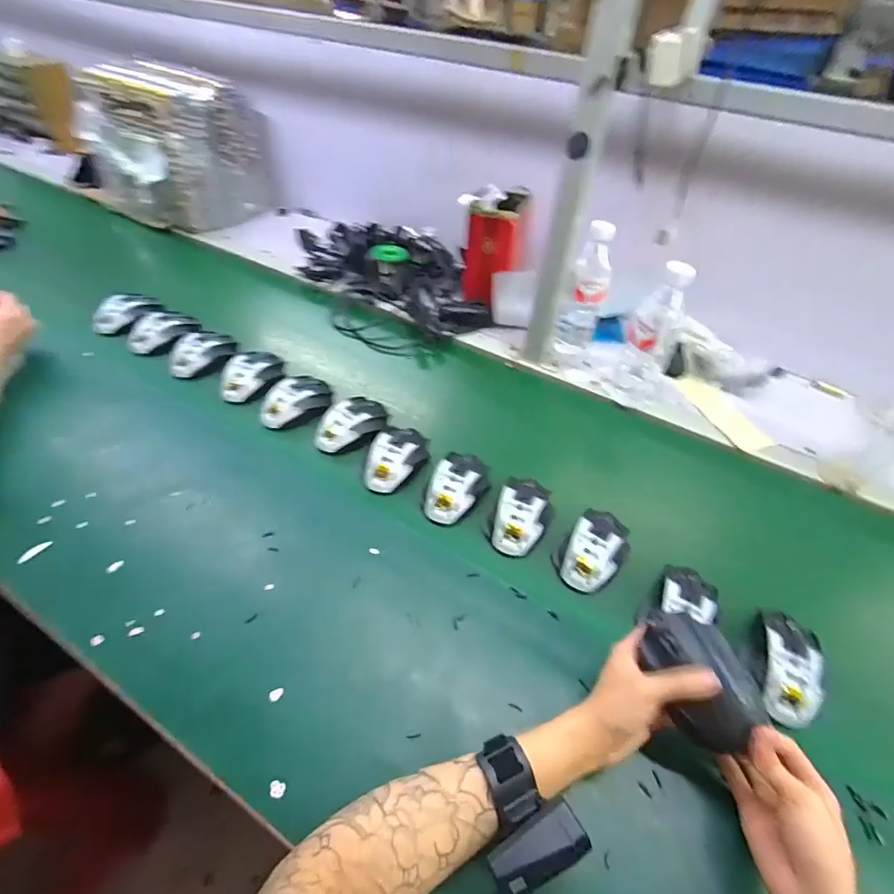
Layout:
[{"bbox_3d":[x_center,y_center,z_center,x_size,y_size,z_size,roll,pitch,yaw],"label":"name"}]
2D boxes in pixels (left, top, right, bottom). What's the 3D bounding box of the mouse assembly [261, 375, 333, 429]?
[{"bbox_3d":[-0.228,-0.072,0.726,0.116,0.031,0.074,-29,55,-30],"label":"mouse assembly"}]

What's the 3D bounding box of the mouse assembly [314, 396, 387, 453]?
[{"bbox_3d":[-0.136,-0.033,0.694,0.072,0.033,0.112,31,52,23],"label":"mouse assembly"}]

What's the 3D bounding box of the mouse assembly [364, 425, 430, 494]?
[{"bbox_3d":[-0.067,0.011,0.653,0.071,0.031,0.113,15,47,9],"label":"mouse assembly"}]

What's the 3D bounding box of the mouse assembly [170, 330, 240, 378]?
[{"bbox_3d":[-0.403,-0.159,0.790,0.115,0.039,0.065,-27,54,-28],"label":"mouse assembly"}]

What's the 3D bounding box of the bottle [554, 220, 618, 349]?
[{"bbox_3d":[0.231,-0.254,0.813,0.069,0.220,0.064,19,47,13],"label":"bottle"}]

